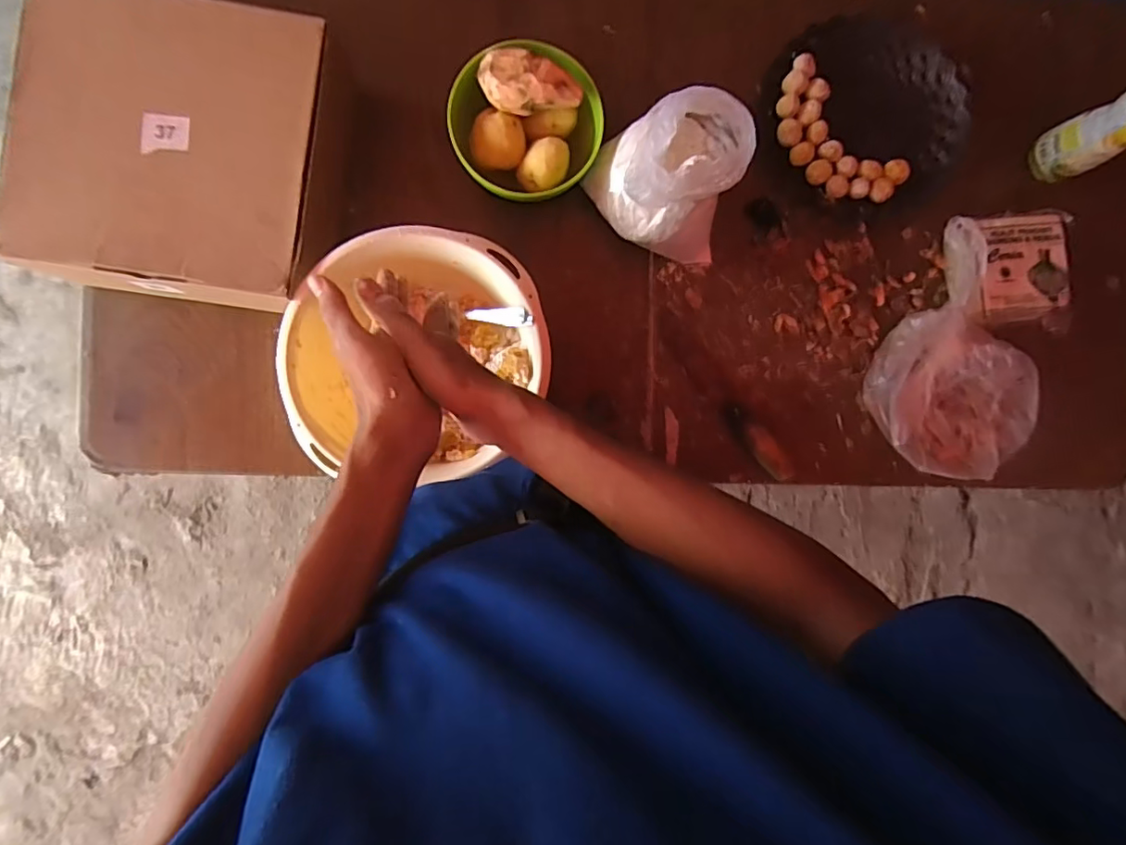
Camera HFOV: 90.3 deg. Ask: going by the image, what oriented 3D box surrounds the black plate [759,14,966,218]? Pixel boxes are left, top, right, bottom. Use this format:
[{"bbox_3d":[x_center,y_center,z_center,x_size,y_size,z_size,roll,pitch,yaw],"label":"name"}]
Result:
[{"bbox_3d":[0.347,-0.345,0.641,0.221,0.034,0.209,0,89,-5],"label":"black plate"}]

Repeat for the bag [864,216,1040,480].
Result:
[{"bbox_3d":[0.430,-0.063,0.633,0.172,0.051,0.272,-24,91,-5],"label":"bag"}]

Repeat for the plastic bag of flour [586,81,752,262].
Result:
[{"bbox_3d":[0.102,-0.238,0.562,0.128,0.153,0.126,-12,90,-5],"label":"plastic bag of flour"}]

